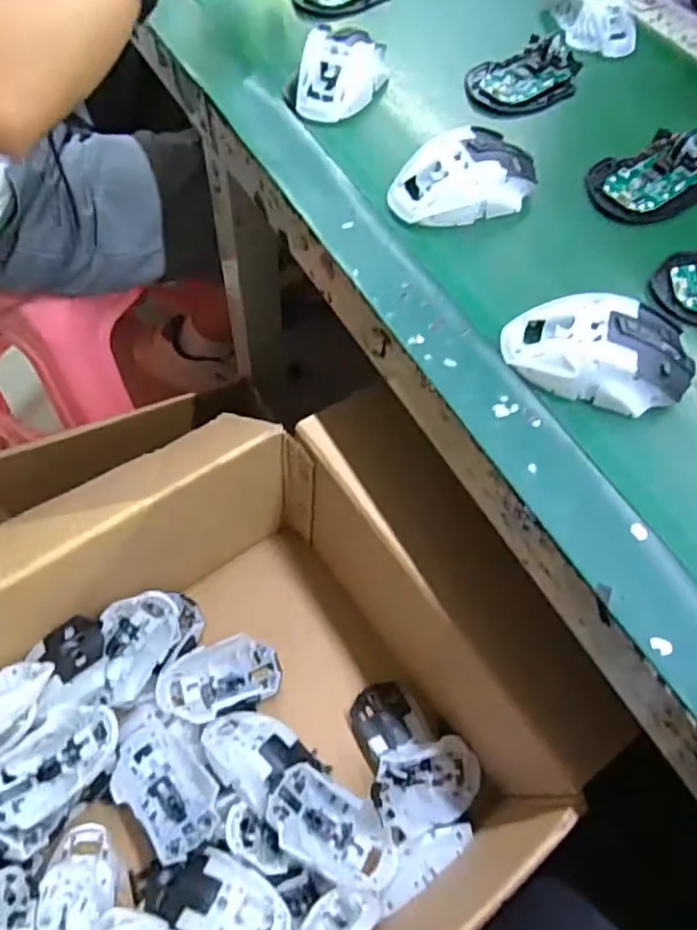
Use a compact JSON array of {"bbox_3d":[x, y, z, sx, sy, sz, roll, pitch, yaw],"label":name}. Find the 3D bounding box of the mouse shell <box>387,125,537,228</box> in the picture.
[{"bbox_3d":[0.087,-0.216,0.462,0.112,0.033,0.061,-21,66,-13],"label":"mouse shell"}]

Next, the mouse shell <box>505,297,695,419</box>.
[{"bbox_3d":[0.159,-0.072,0.392,0.118,0.040,0.064,14,63,5],"label":"mouse shell"}]

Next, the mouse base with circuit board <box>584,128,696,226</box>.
[{"bbox_3d":[0.242,-0.230,0.490,0.108,0.027,0.074,-32,69,-18],"label":"mouse base with circuit board"}]

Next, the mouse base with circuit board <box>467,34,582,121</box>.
[{"bbox_3d":[0.160,-0.348,0.553,0.107,0.025,0.066,-25,67,-15],"label":"mouse base with circuit board"}]

